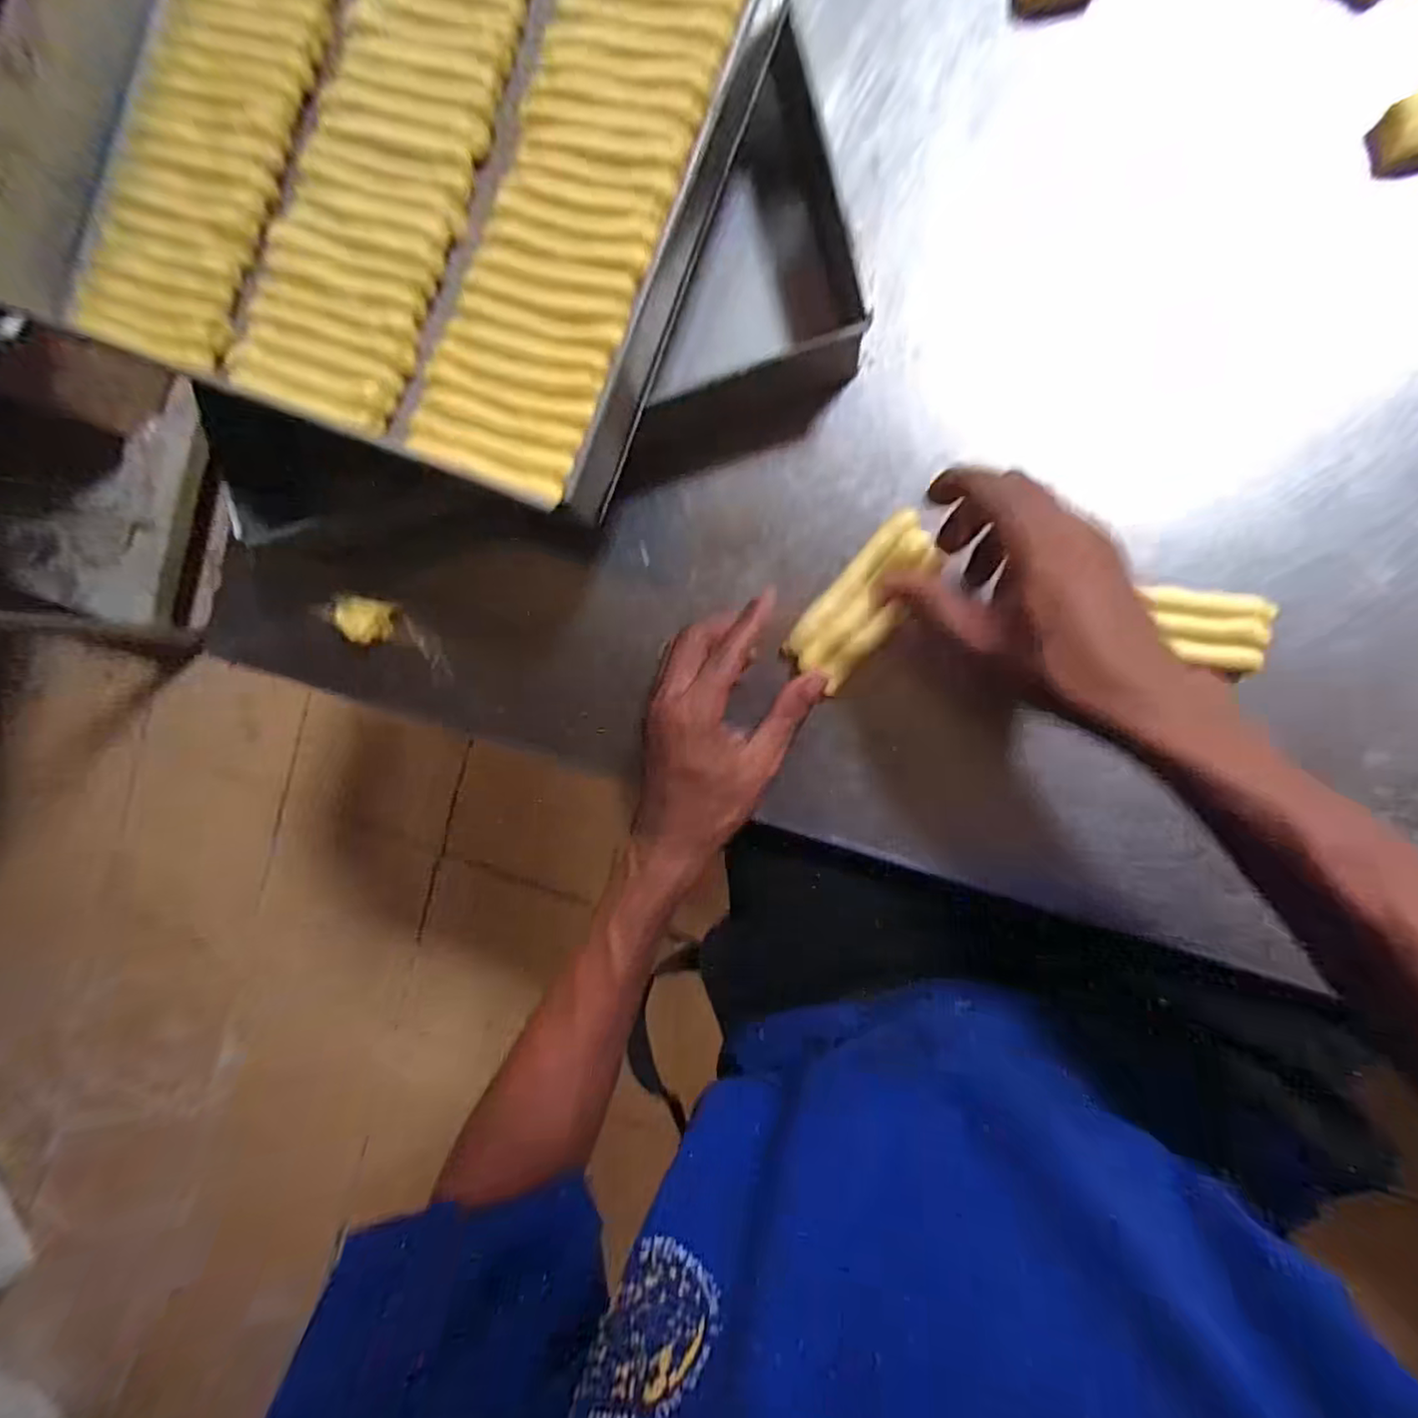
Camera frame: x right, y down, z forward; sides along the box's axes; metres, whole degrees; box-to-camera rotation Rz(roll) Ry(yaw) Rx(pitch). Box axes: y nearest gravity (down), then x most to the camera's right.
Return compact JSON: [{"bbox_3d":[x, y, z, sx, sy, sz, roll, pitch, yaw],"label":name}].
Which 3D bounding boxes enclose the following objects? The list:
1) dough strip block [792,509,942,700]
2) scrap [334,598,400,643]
[{"bbox_3d":[0.096,-0.067,0.394,0.048,0.012,0.111,36,97,8],"label":"dough strip block"},{"bbox_3d":[-0.240,-0.063,0.452,0.034,0.016,0.030,17,93,9],"label":"scrap"}]

